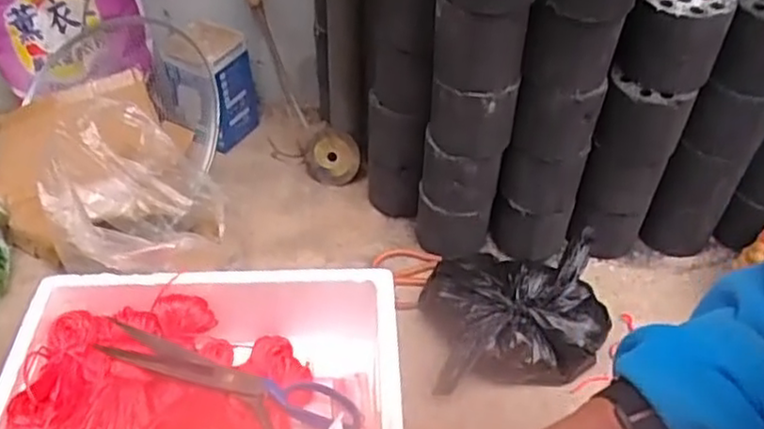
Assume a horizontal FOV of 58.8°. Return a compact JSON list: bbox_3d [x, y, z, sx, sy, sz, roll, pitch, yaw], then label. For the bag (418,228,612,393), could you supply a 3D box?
[{"bbox_3d":[0.163,0.120,0.851,0.213,0.100,0.166,-2,43,-3],"label":"bag"}]

